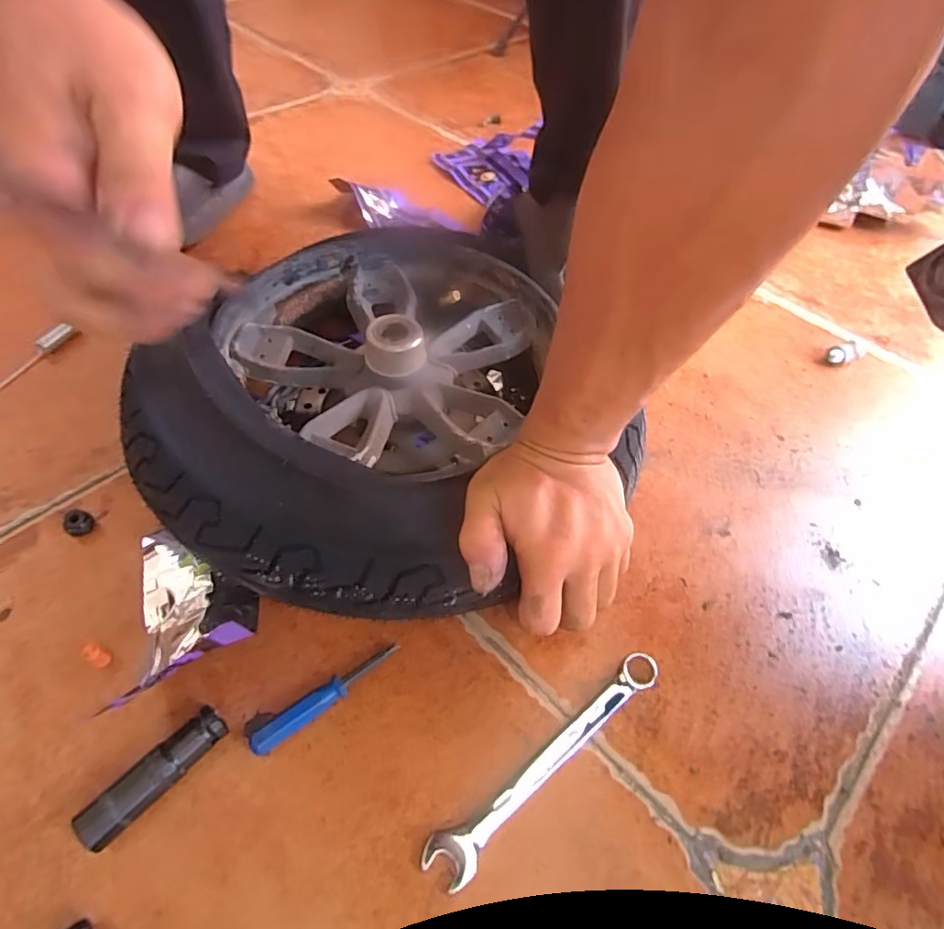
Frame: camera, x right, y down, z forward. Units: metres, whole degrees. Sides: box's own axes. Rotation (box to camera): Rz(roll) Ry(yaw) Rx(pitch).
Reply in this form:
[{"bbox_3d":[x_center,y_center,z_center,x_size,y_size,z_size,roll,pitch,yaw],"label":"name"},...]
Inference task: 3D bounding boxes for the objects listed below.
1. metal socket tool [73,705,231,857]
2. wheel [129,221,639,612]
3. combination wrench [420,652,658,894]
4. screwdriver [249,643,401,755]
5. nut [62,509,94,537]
[{"bbox_3d":[-0.168,0.166,0.294,0.018,0.022,0.076,37,60,21],"label":"metal socket tool"},{"bbox_3d":[-0.067,-0.045,0.413,0.316,0.098,0.318,2,54,-3],"label":"wheel"},{"bbox_3d":[0.046,0.167,0.317,0.170,0.009,0.025,-34,63,-25],"label":"combination wrench"},{"bbox_3d":[-0.085,0.138,0.328,0.094,0.013,0.014,-30,61,-23],"label":"screwdriver"},{"bbox_3d":[-0.281,0.042,0.394,0.016,0.016,0.017,2,54,-3],"label":"nut"}]

